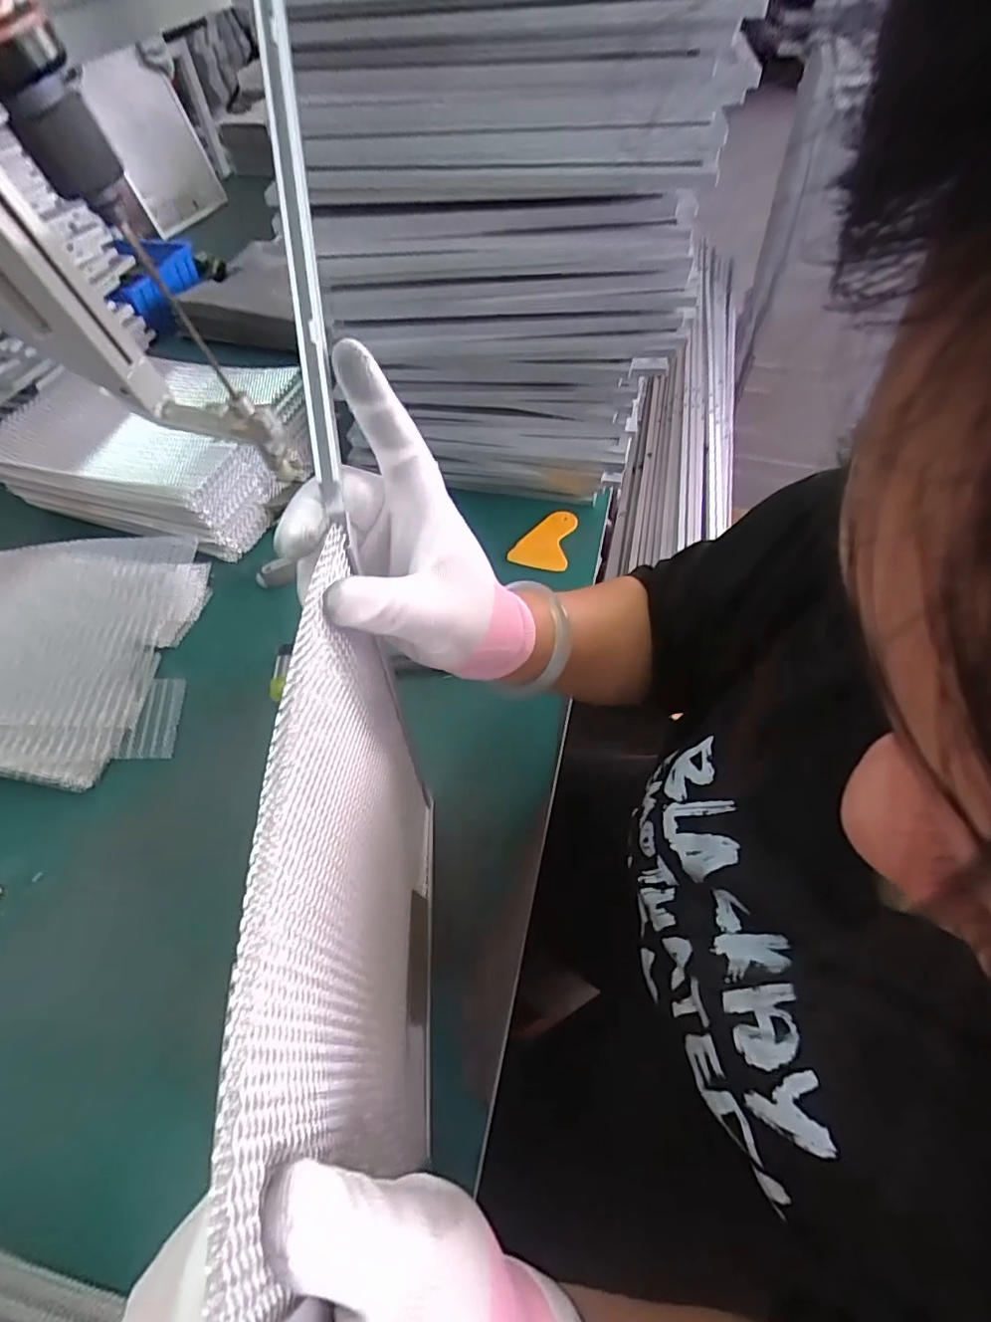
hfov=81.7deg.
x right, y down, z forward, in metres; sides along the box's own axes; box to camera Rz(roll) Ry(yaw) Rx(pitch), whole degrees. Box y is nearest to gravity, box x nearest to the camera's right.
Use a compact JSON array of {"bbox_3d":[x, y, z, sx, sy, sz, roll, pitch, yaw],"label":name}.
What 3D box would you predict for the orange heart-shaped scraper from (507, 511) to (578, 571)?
[{"bbox_3d":[0.063,-0.153,0.714,0.068,0.013,0.094,13,58,12],"label":"orange heart-shaped scraper"}]

